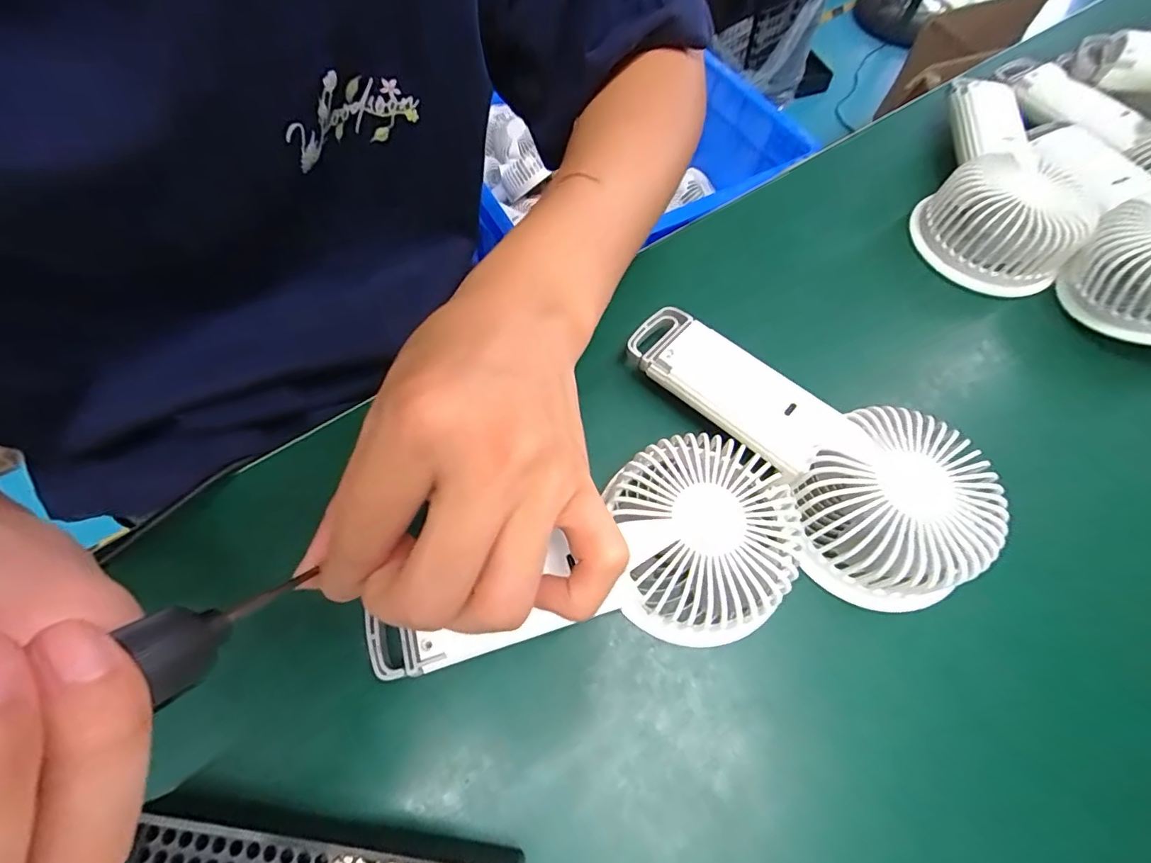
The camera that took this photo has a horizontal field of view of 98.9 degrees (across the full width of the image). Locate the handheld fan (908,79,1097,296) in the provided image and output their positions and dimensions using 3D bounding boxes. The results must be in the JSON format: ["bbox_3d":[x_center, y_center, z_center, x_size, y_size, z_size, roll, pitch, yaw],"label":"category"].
[{"bbox_3d":[0.276,-0.170,0.321,0.086,0.053,0.174,19,65,8],"label":"handheld fan"}]

